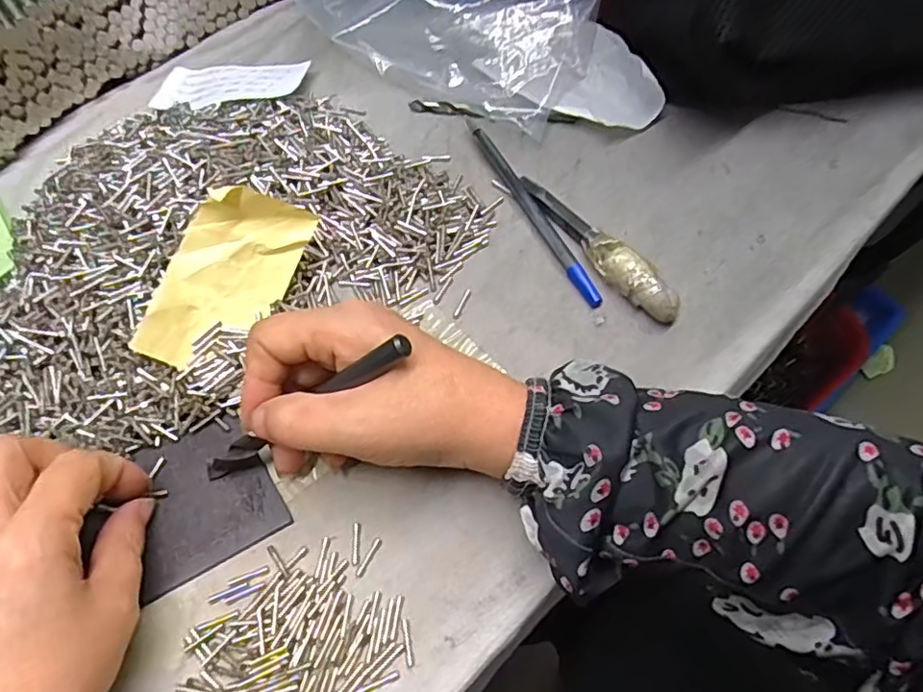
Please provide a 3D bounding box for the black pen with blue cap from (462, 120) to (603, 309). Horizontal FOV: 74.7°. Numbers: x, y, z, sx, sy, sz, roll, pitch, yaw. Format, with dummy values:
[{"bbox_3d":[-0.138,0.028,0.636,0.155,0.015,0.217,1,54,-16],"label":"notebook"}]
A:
[{"bbox_3d":[0.037,-0.078,0.336,0.008,0.007,0.138,-25,67,-11],"label":"black pen with blue cap"}]

